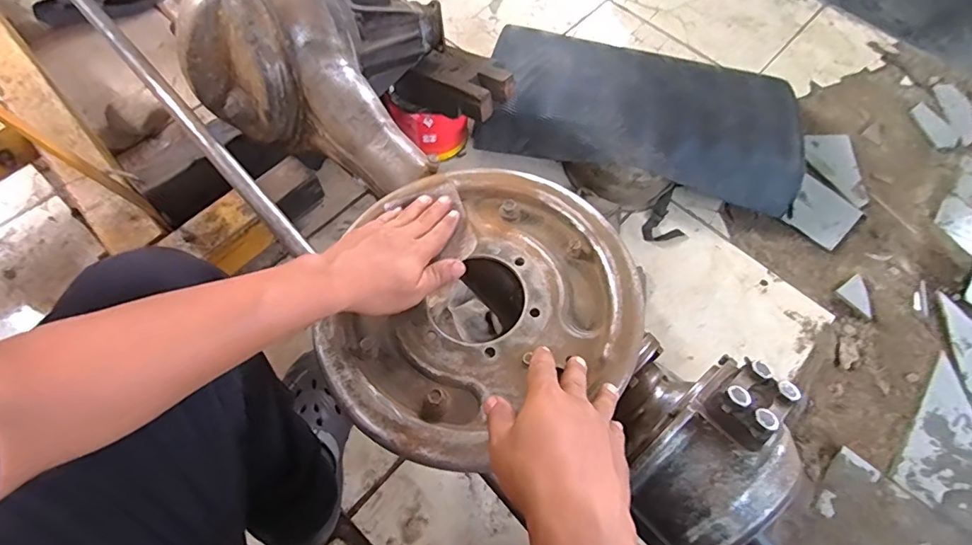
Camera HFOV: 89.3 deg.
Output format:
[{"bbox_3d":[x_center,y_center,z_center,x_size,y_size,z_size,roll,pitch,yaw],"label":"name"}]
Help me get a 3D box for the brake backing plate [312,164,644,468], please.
[{"bbox_3d":[-0.013,0.014,0.466,0.288,0.042,0.274,0,67,-1],"label":"brake backing plate"}]

